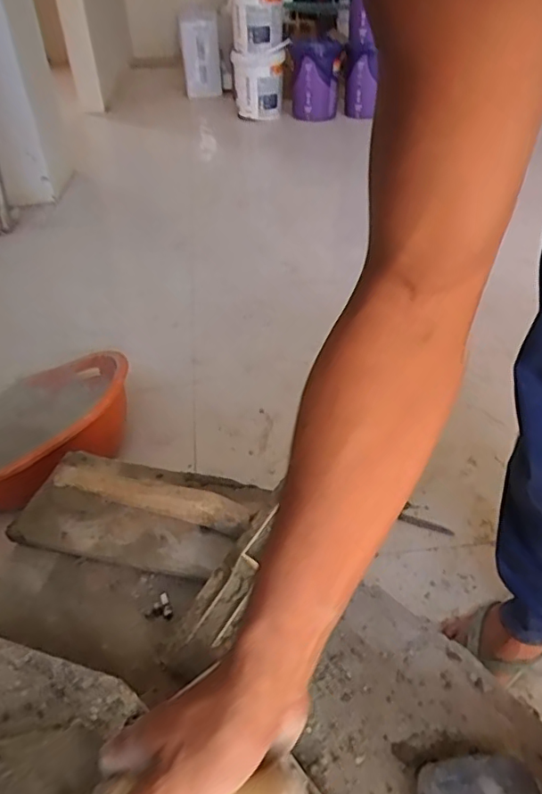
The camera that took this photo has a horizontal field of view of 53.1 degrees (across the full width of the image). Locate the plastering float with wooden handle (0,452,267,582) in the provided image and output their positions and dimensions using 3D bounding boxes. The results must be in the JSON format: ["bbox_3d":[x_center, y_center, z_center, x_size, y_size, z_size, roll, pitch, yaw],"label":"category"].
[{"bbox_3d":[-0.179,0.148,0.787,0.348,0.072,0.180,7,40,10],"label":"plastering float with wooden handle"}]

